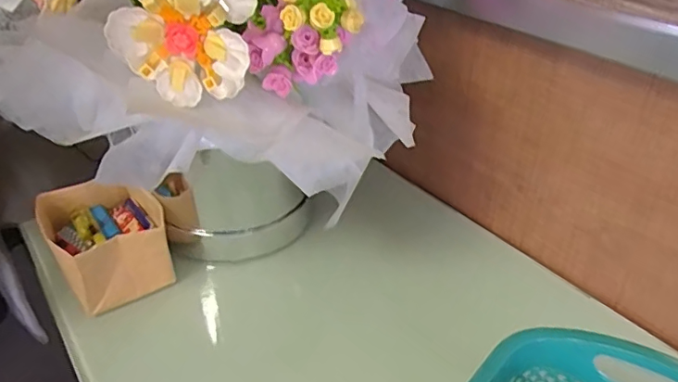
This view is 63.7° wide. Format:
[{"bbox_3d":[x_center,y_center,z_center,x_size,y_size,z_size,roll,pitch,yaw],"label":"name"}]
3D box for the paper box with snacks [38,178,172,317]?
[{"bbox_3d":[-0.220,0.043,0.523,0.104,0.060,0.127,-21,39,-29],"label":"paper box with snacks"}]

